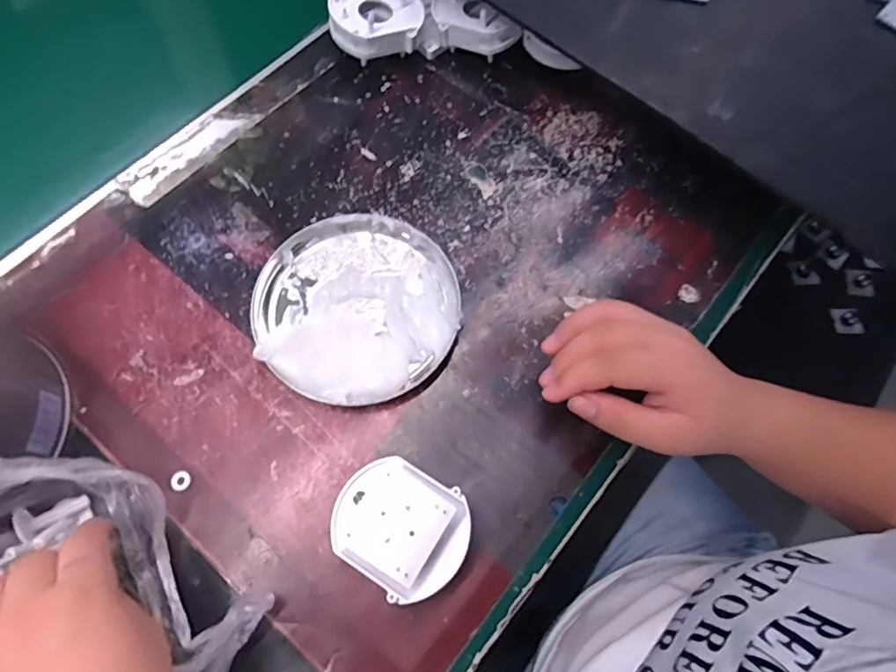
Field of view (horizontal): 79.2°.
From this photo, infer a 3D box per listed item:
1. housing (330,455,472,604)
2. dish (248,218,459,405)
[{"bbox_3d":[-0.023,0.101,0.286,0.067,0.044,0.059,39,71,12],"label":"housing"},{"bbox_3d":[-0.058,-0.022,0.342,0.128,0.026,0.124,1,68,-3],"label":"dish"}]

